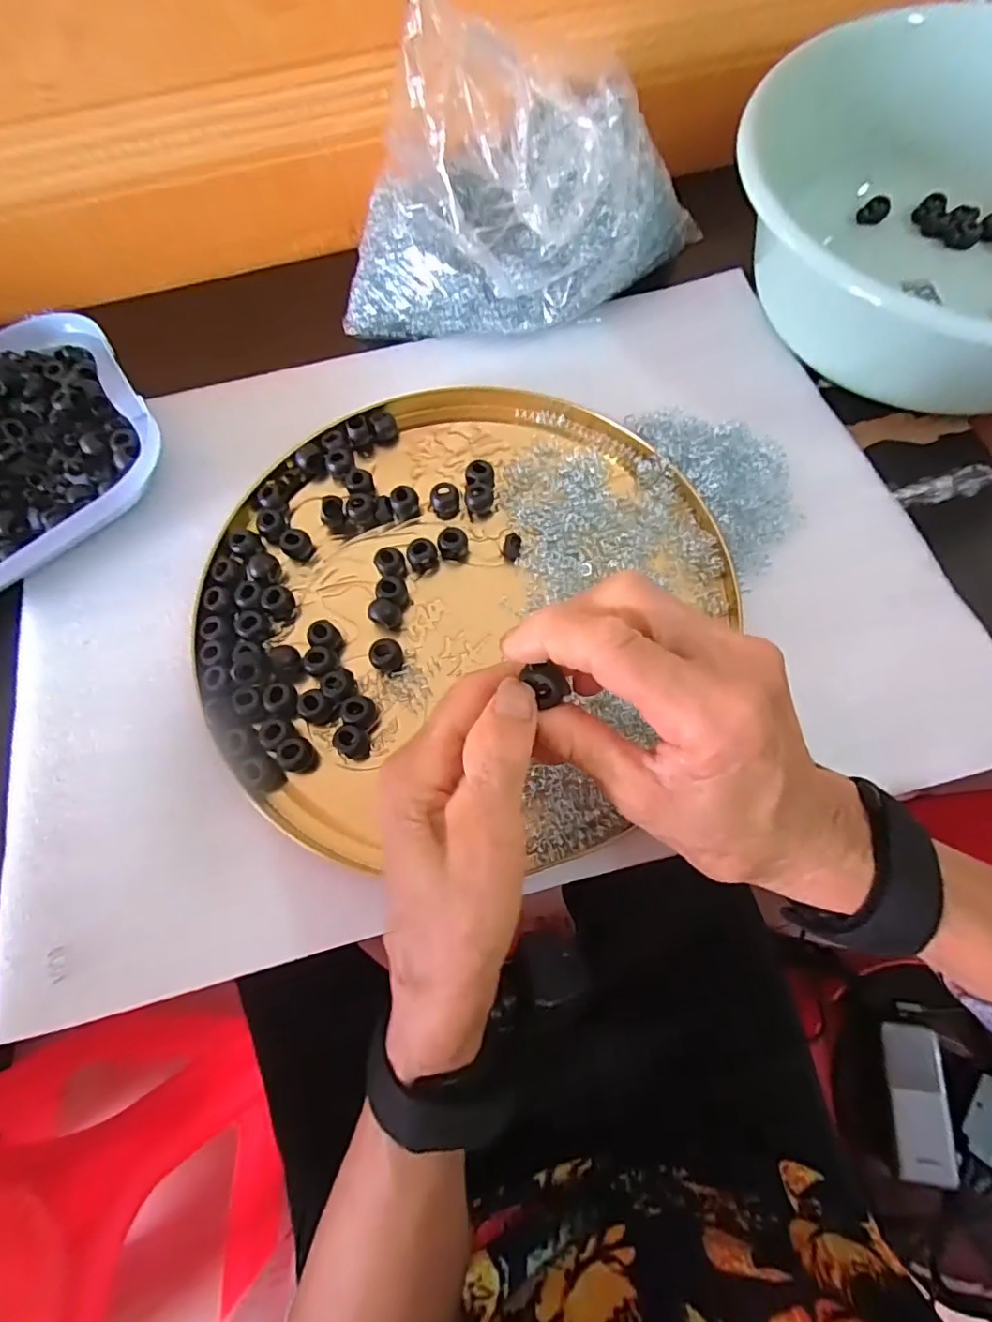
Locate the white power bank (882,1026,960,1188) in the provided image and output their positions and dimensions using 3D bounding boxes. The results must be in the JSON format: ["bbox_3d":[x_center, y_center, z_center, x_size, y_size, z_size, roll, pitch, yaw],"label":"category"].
[{"bbox_3d":[0.400,0.414,0.528,0.048,0.023,0.121,7,70,5],"label":"white power bank"}]

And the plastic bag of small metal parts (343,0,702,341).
[{"bbox_3d":[0.016,-0.288,0.345,0.251,0.150,0.084,-4,70,1],"label":"plastic bag of small metal parts"}]

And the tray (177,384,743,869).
[{"bbox_3d":[-0.026,-0.041,0.319,0.271,0.020,0.288,-1,70,2],"label":"tray"}]

